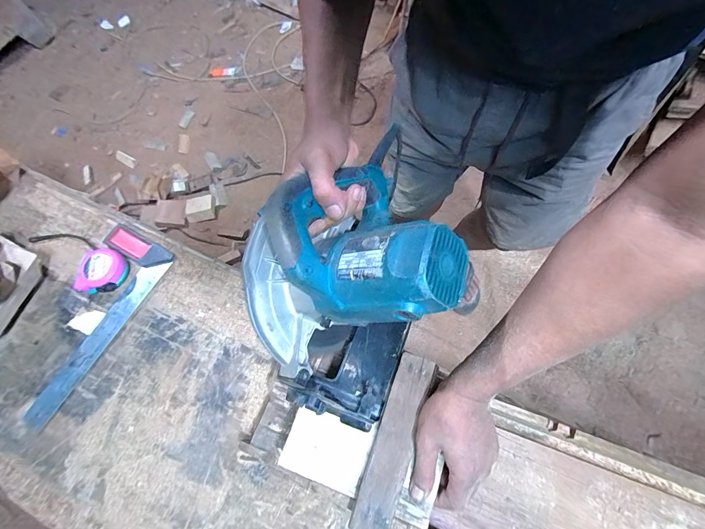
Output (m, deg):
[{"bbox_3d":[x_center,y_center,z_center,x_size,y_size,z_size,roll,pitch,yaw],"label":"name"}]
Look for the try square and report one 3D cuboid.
[{"bbox_3d":[-0.416,0.081,0.554,0.125,0.010,0.297,28,73,11],"label":"try square"}]

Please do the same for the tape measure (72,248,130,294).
[{"bbox_3d":[-0.392,0.012,0.560,0.063,0.036,0.076,14,69,10],"label":"tape measure"}]

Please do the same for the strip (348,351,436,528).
[{"bbox_3d":[0.047,0.197,0.404,0.041,0.012,0.190,19,69,8],"label":"strip"}]

